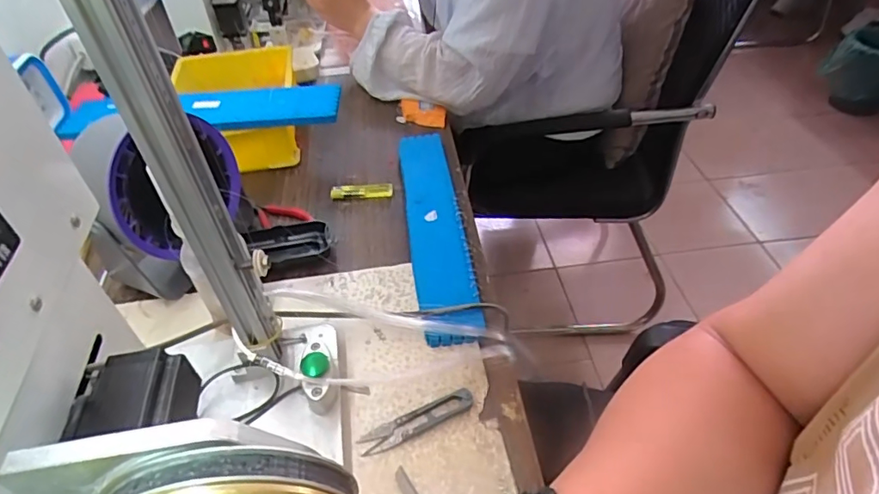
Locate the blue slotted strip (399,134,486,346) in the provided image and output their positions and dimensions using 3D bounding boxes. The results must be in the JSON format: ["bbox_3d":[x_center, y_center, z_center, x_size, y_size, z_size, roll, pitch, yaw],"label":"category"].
[{"bbox_3d":[-0.006,-0.030,0.613,0.061,0.012,0.333,-7,46,-4],"label":"blue slotted strip"}]

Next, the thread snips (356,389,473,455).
[{"bbox_3d":[-0.019,0.149,0.451,0.101,0.008,0.022,-19,48,-15],"label":"thread snips"}]

